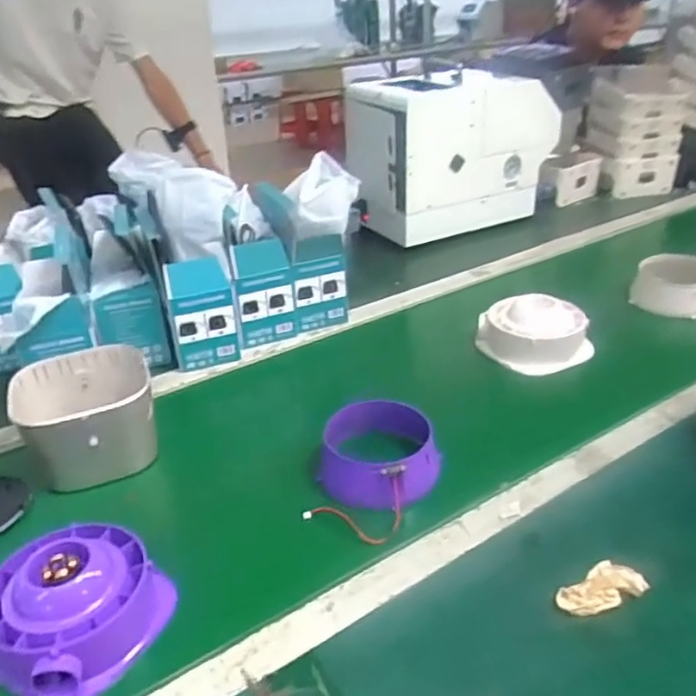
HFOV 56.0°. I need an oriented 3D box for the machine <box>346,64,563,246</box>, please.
[{"bbox_3d":[0.207,-0.381,1.303,0.390,0.280,0.191,-18,32,-23],"label":"machine"}]

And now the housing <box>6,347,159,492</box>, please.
[{"bbox_3d":[-0.292,0.076,0.744,0.140,0.091,0.151,-19,33,-24],"label":"housing"}]

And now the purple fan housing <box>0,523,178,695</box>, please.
[{"bbox_3d":[-0.227,0.202,0.532,0.130,0.064,0.130,18,36,33],"label":"purple fan housing"}]

